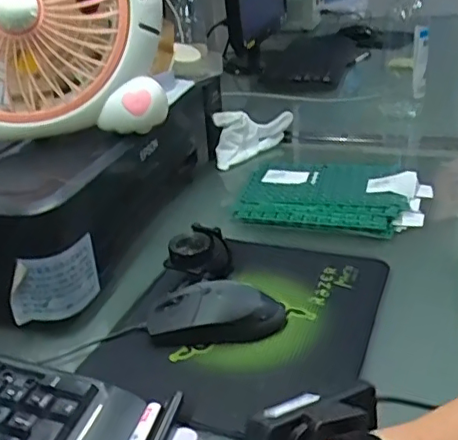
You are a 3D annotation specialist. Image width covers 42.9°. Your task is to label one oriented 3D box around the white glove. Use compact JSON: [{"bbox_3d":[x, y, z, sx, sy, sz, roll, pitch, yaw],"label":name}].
[{"bbox_3d":[0.040,-0.135,0.853,0.151,0.070,0.032,-27,34,-37],"label":"white glove"}]

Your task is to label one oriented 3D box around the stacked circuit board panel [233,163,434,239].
[{"bbox_3d":[0.119,-0.030,0.677,0.205,0.029,0.144,6,29,21],"label":"stacked circuit board panel"}]

